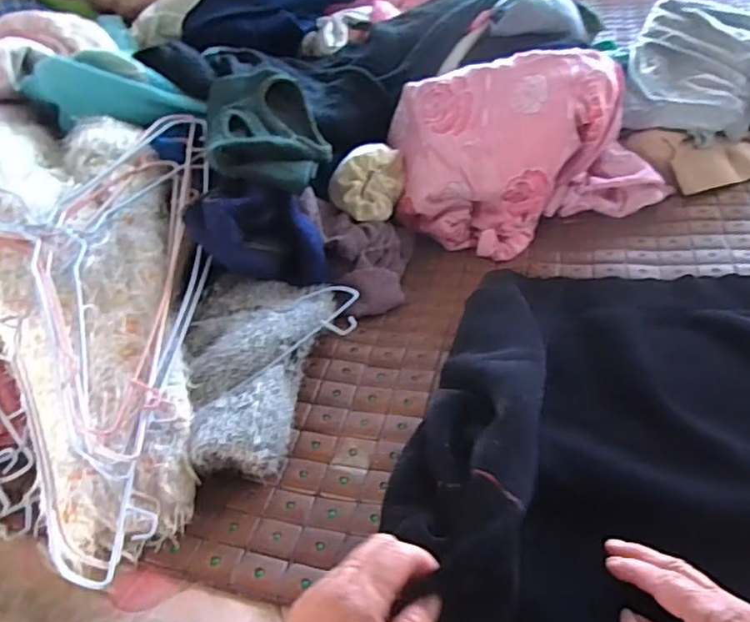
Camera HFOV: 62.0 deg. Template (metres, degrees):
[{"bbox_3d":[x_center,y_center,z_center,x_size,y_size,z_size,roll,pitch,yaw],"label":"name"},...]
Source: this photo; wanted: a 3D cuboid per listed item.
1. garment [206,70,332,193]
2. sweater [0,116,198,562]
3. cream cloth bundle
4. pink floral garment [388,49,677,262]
[{"bbox_3d":[-0.123,-0.210,0.704,0.126,0.054,0.197,-12,41,-6],"label":"garment"},{"bbox_3d":[-0.272,-0.021,0.590,0.190,0.072,0.503,-18,63,-13],"label":"sweater"},{"bbox_3d":[-0.008,-0.166,0.780,0.079,0.065,0.115,3,42,11],"label":"cream cloth bundle"},{"bbox_3d":[0.190,-0.199,0.775,0.335,0.182,0.177,1,41,8],"label":"pink floral garment"}]

